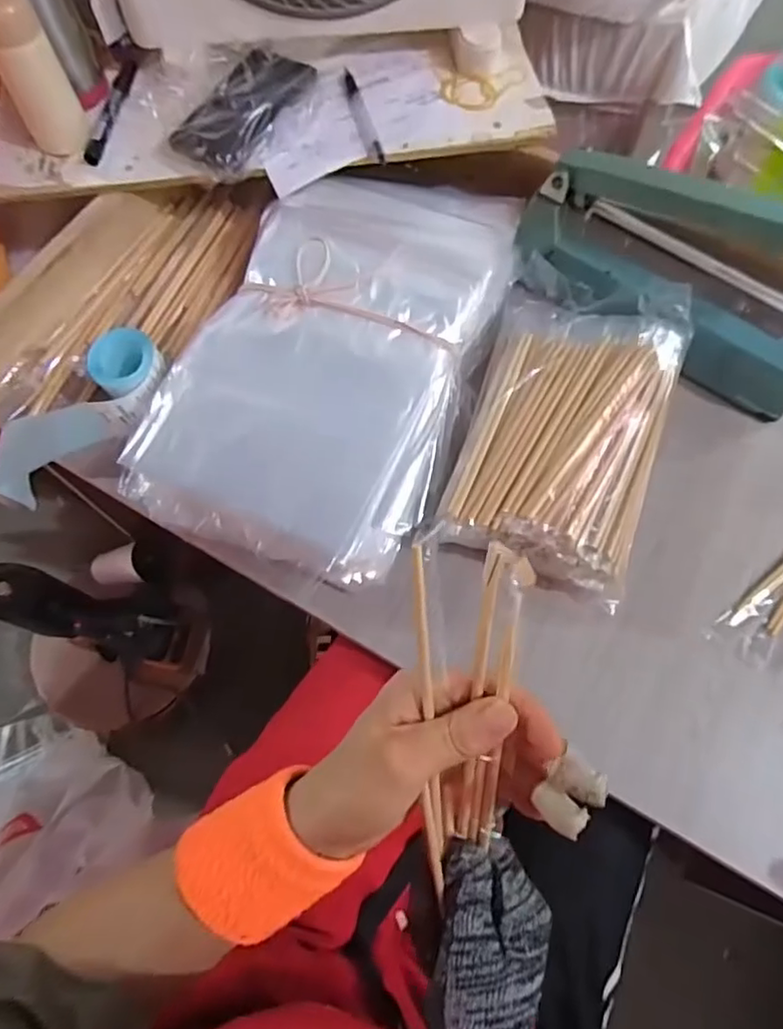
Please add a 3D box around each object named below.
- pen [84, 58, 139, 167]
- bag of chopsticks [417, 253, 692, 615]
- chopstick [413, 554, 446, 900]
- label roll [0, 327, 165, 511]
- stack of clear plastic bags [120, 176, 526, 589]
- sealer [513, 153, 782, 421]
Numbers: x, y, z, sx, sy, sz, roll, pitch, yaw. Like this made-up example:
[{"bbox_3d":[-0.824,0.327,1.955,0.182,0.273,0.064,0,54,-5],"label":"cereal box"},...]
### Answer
[{"bbox_3d":[-0.273,-0.397,0.587,0.017,0.013,0.133,9,70,3],"label":"pen"},{"bbox_3d":[0.153,-0.088,0.520,0.158,0.062,0.298,19,70,6],"label":"bag of chopsticks"},{"bbox_3d":[0.017,0.099,0.273,0.006,0.006,0.181,-4,109,-2],"label":"chopstick"},{"bbox_3d":[-0.286,-0.088,0.542,0.196,0.058,0.082,-31,71,14],"label":"label roll"},{"bbox_3d":[-0.037,-0.152,0.540,0.251,0.062,0.417,20,71,7],"label":"stack of clear plastic bags"},{"bbox_3d":[0.253,-0.216,0.521,0.291,0.162,0.106,26,71,9],"label":"sealer"}]

